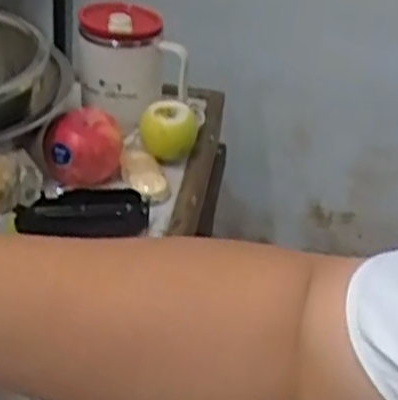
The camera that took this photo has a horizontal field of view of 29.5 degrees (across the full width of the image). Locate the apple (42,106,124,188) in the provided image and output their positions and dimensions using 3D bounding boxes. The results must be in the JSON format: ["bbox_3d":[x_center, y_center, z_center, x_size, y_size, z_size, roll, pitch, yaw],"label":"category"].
[{"bbox_3d":[-0.107,-0.050,0.696,0.069,0.061,0.055,-1,34,-10],"label":"apple"}]

